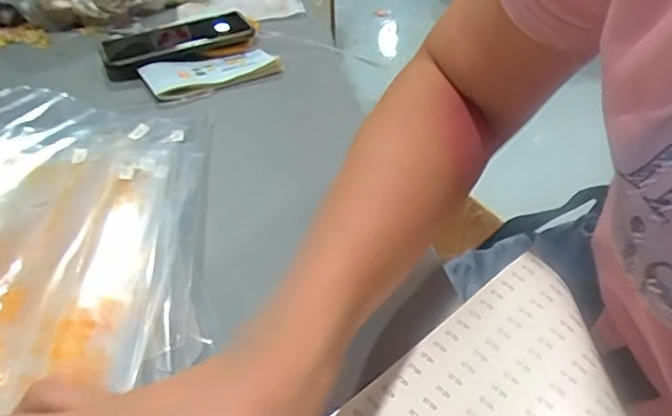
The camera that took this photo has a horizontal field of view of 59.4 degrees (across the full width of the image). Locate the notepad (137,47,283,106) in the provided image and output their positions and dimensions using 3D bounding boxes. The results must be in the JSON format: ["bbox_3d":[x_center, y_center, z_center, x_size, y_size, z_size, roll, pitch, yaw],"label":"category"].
[{"bbox_3d":[-0.131,-0.148,0.631,0.140,0.014,0.076,-18,40,-21],"label":"notepad"}]

